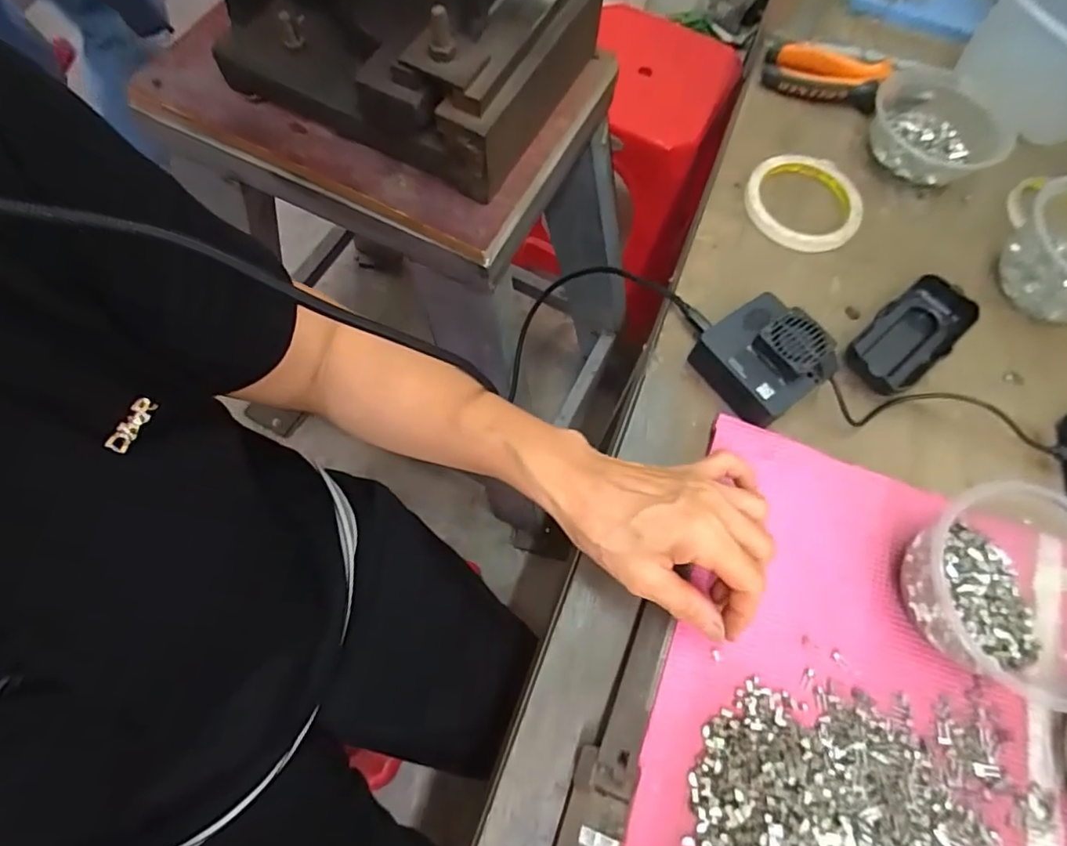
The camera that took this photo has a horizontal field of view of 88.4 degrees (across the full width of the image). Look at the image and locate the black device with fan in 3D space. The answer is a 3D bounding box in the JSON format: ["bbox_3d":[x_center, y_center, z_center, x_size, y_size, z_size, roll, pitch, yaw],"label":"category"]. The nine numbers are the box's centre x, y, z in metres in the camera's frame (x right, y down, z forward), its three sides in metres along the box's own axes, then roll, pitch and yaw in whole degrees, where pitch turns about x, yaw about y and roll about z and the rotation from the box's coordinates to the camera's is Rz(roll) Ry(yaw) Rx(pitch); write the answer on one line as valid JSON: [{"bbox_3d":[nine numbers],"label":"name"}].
[{"bbox_3d":[0.163,-0.045,0.393,0.074,0.043,0.076,-30,71,-13],"label":"black device with fan"}]

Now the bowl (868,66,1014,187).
[{"bbox_3d":[0.358,-0.263,0.491,0.112,0.038,0.109,1,69,-3],"label":"bowl"}]

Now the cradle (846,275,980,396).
[{"bbox_3d":[0.287,-0.067,0.418,0.107,0.022,0.053,-36,73,-15],"label":"cradle"}]

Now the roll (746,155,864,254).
[{"bbox_3d":[0.237,-0.195,0.474,0.096,0.018,0.112,40,72,14],"label":"roll"}]

